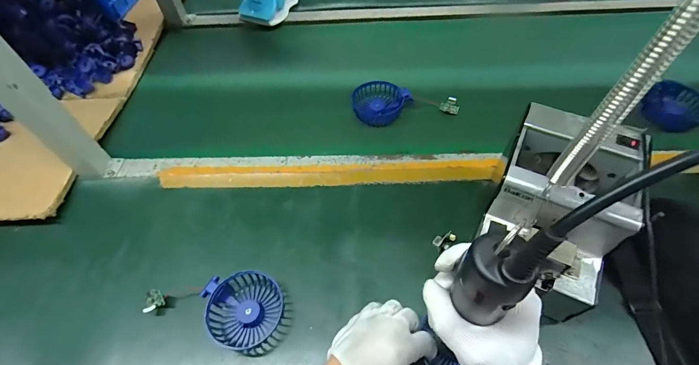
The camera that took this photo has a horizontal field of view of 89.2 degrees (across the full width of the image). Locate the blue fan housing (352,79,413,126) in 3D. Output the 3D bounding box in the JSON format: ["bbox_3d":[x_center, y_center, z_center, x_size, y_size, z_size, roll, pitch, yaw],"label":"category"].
[{"bbox_3d":[0.055,-0.142,0.622,0.096,0.032,0.084,-6,54,-1],"label":"blue fan housing"}]

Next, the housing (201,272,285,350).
[{"bbox_3d":[-0.127,0.152,0.427,0.084,0.033,0.081,-1,54,2],"label":"housing"}]

